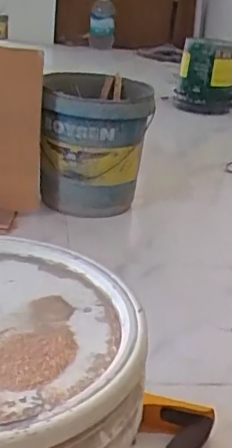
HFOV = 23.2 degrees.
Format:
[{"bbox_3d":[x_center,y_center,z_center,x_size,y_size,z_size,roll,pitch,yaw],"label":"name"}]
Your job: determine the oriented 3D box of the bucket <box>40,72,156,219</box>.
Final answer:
[{"bbox_3d":[-0.060,-0.201,1.431,0.261,0.296,0.236,2,27,-10],"label":"bucket"}]

